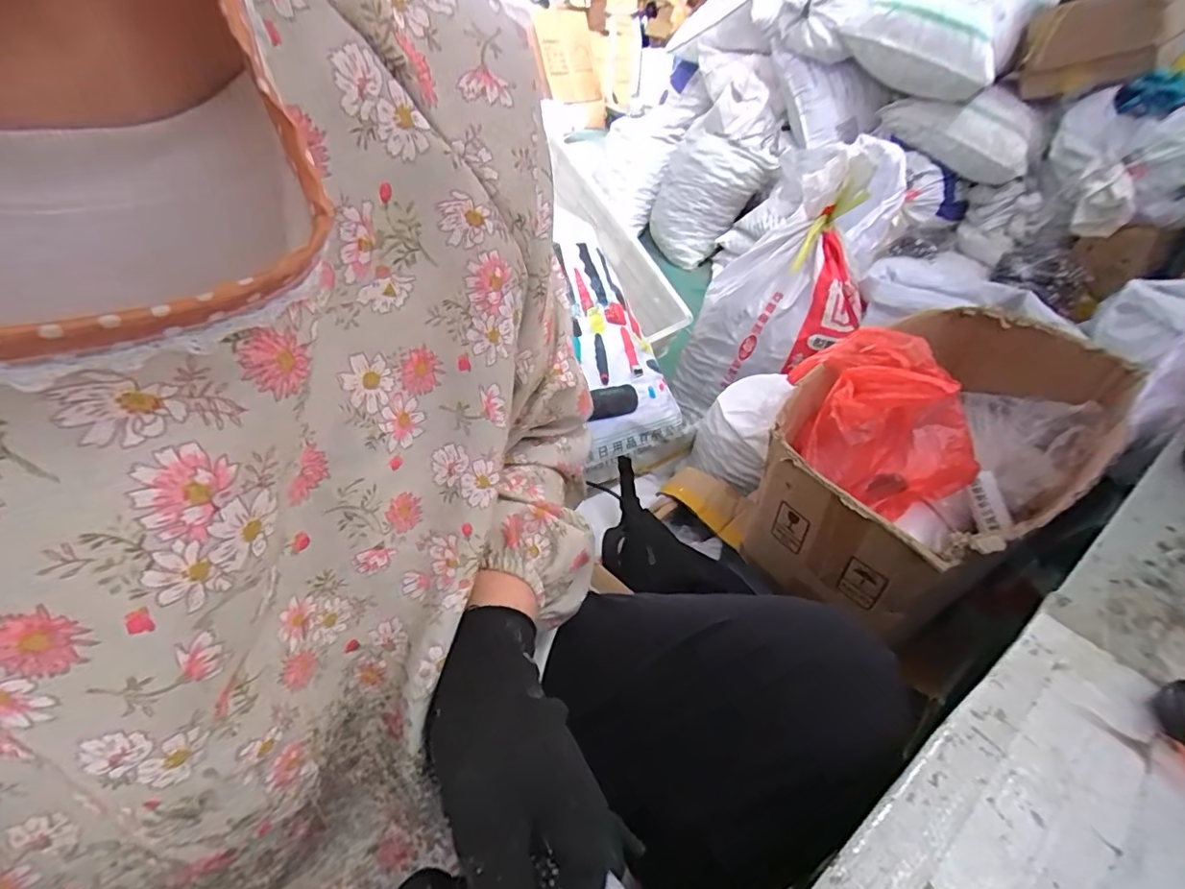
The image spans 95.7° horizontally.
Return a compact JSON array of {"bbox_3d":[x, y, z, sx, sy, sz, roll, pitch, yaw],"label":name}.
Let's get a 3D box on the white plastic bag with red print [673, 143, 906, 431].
[{"bbox_3d":[0.370,-0.275,1.080,0.192,0.602,0.267,21,37,-22],"label":"white plastic bag with red print"}]

